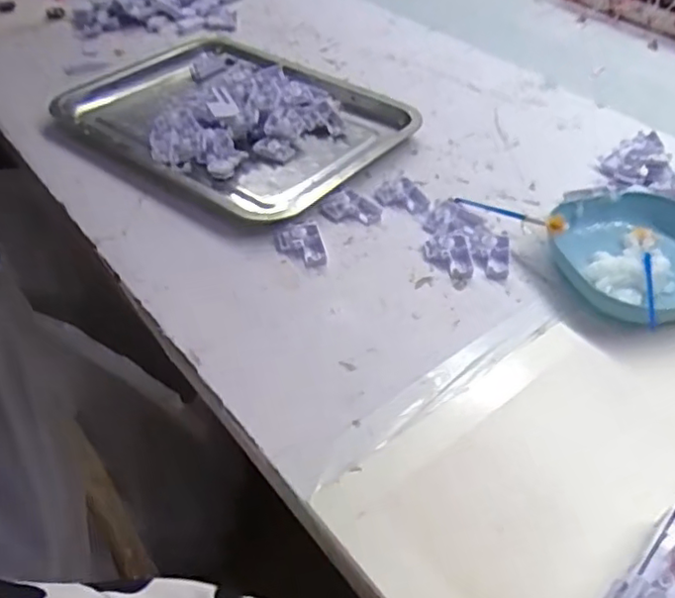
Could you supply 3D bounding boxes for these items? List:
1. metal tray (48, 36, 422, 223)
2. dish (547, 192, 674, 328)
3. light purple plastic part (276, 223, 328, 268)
[{"bbox_3d":[-0.122,-0.215,0.703,0.378,0.028,0.256,29,50,25],"label":"metal tray"},{"bbox_3d":[0.259,-0.039,0.536,0.149,0.033,0.138,1,44,-1],"label":"dish"},{"bbox_3d":[-0.031,-0.046,0.553,0.037,0.011,0.046,-9,45,-11],"label":"light purple plastic part"}]

